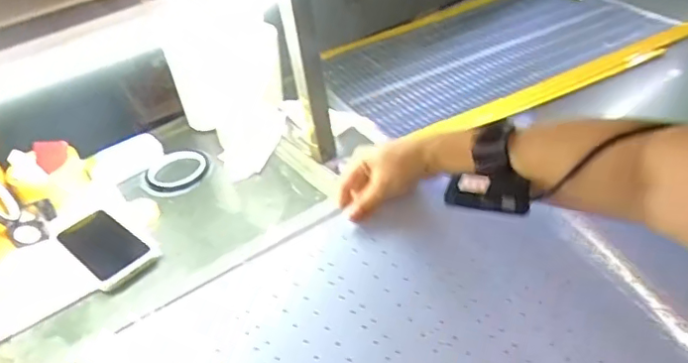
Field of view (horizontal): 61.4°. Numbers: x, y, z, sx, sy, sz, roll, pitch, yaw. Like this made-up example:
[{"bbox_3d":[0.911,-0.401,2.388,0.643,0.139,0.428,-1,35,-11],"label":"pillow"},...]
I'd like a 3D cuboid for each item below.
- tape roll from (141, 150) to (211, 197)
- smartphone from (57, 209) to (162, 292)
[{"bbox_3d":[-0.245,-0.014,0.854,0.088,0.011,0.101,19,46,29],"label":"tape roll"},{"bbox_3d":[-0.303,0.077,0.737,0.078,0.020,0.160,-35,47,-30],"label":"smartphone"}]

